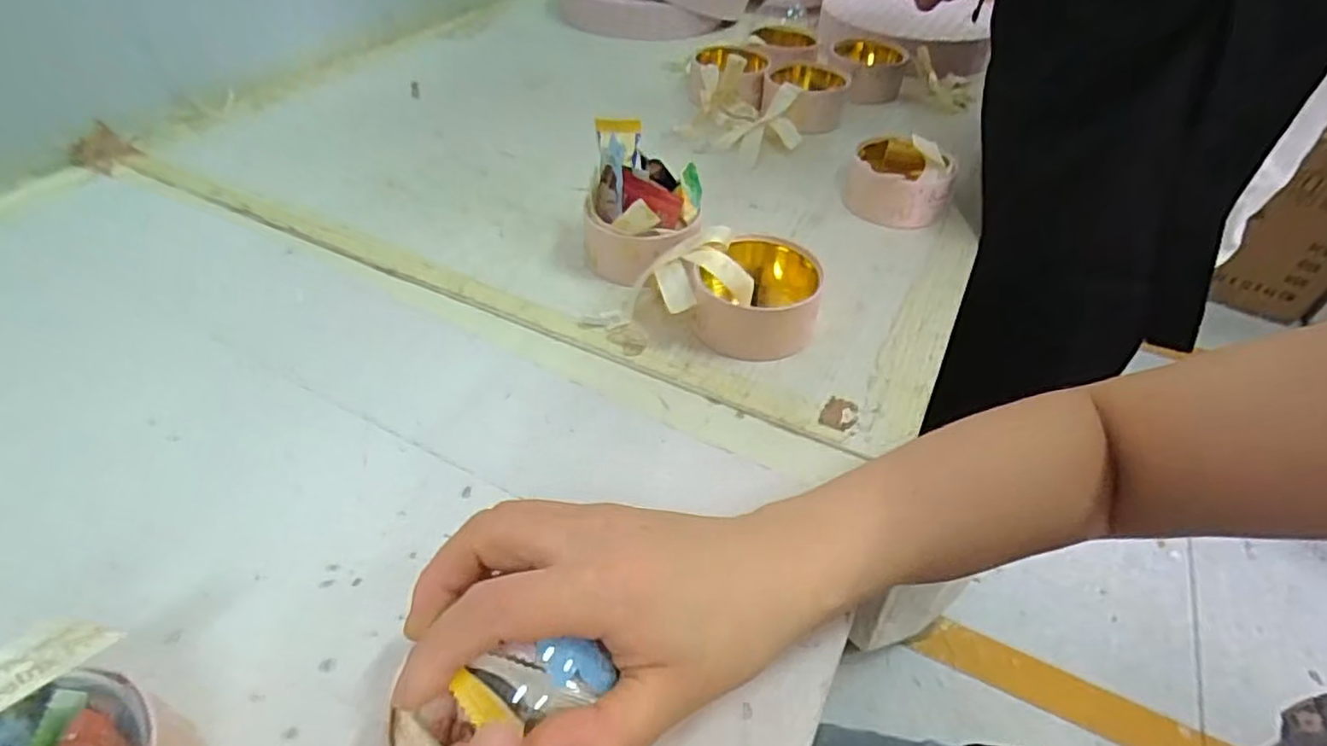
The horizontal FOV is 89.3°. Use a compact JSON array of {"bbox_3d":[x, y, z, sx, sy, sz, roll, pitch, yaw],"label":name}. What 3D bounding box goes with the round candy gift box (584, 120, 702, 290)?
[{"bbox_3d":[-0.015,-0.117,0.476,0.080,0.088,0.084,2,44,-2],"label":"round candy gift box"}]

